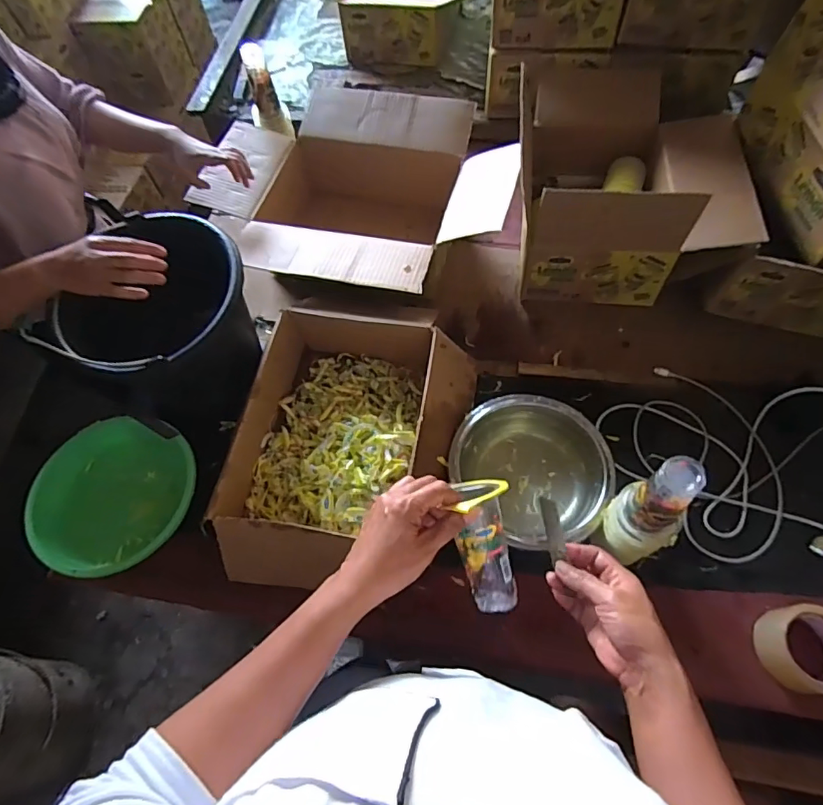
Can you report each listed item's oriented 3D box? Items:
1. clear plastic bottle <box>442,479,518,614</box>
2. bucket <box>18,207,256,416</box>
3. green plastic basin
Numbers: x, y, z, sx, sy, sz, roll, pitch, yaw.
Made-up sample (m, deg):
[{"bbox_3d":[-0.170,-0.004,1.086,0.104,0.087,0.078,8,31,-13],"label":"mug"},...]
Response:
[{"bbox_3d":[0.073,0.140,0.480,0.050,0.051,0.126,-10,106,-2],"label":"clear plastic bottle"},{"bbox_3d":[-0.356,-0.134,0.794,0.228,0.222,0.248,-1,63,3],"label":"bucket"},{"bbox_3d":[-0.427,0.142,0.735,0.202,0.083,0.208,-1,63,3],"label":"green plastic basin"}]

